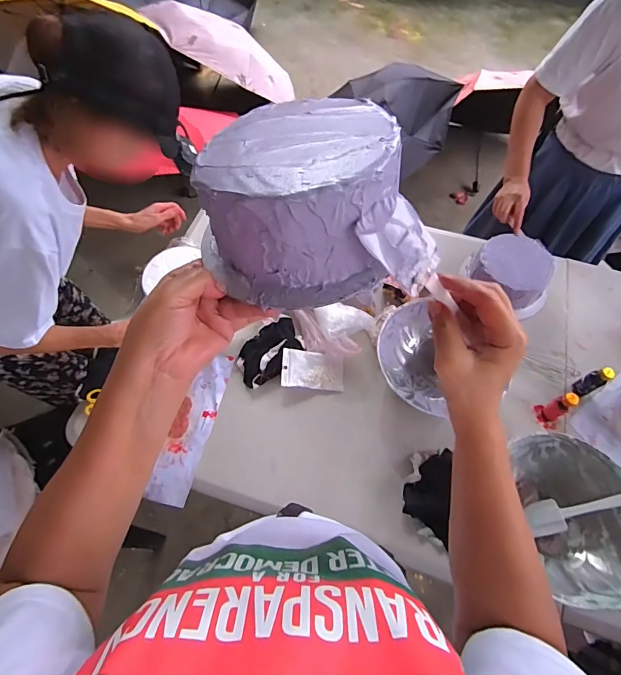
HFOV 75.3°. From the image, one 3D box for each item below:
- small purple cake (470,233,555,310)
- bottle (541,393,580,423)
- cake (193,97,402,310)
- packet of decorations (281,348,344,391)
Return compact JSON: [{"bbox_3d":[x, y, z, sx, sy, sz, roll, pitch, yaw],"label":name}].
[{"bbox_3d":[0.441,-0.148,0.880,0.155,0.066,0.155,21,63,11],"label":"small purple cake"},{"bbox_3d":[0.461,0.131,0.746,0.024,0.087,0.029,-26,64,-14],"label":"bottle"},{"bbox_3d":[-0.012,-0.118,0.331,0.154,0.097,0.167,6,61,3],"label":"cake"},{"bbox_3d":[0.006,0.065,0.814,0.123,0.017,0.080,4,61,2],"label":"packet of decorations"}]

